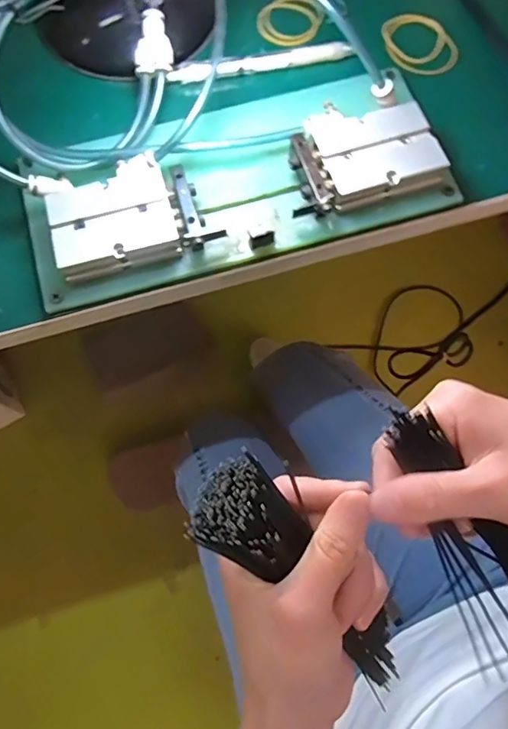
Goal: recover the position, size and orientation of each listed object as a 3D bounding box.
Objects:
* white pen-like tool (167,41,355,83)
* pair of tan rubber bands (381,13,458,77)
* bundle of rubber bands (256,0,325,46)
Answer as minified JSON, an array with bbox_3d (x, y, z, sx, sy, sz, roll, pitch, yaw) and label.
[{"bbox_3d":[0.005,-0.225,0.386,0.136,0.011,0.011,-12,74,-4],"label":"white pen-like tool"},{"bbox_3d":[0.128,-0.247,0.400,0.048,0.005,0.064,-31,76,-9],"label":"pair of tan rubber bands"},{"bbox_3d":[0.028,-0.271,0.407,0.048,0.010,0.045,19,74,5],"label":"bundle of rubber bands"}]

